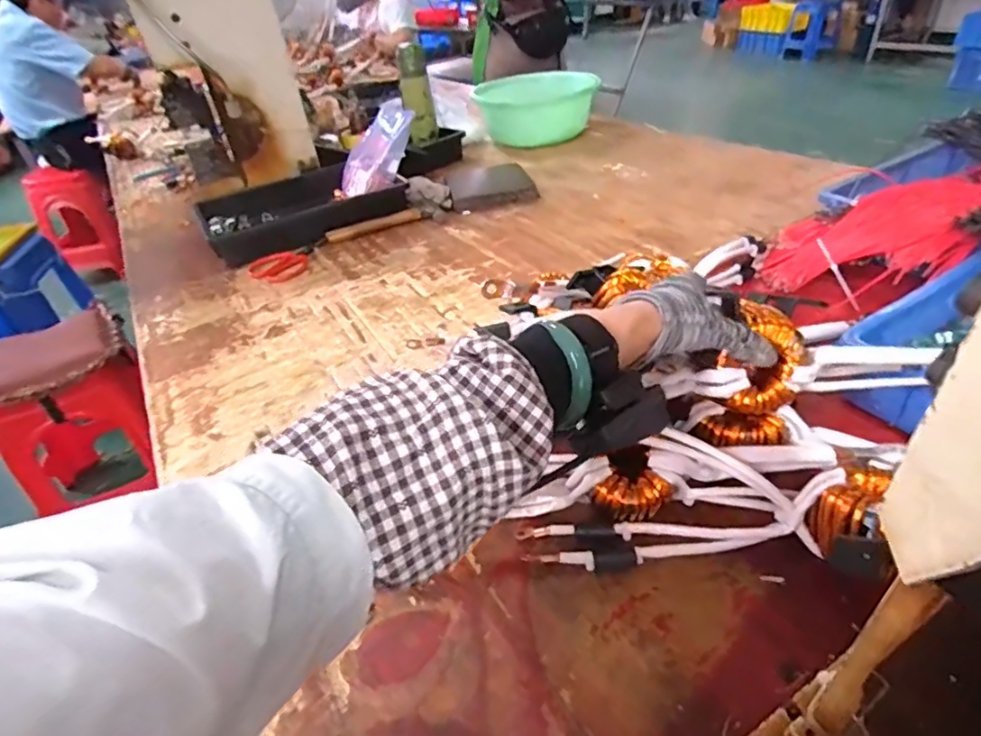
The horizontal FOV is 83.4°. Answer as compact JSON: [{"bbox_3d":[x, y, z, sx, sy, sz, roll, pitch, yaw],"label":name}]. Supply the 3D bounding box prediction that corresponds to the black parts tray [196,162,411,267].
[{"bbox_3d":[-0.366,-0.301,1.064,0.342,0.061,0.298,-26,42,-24],"label":"black parts tray"}]

